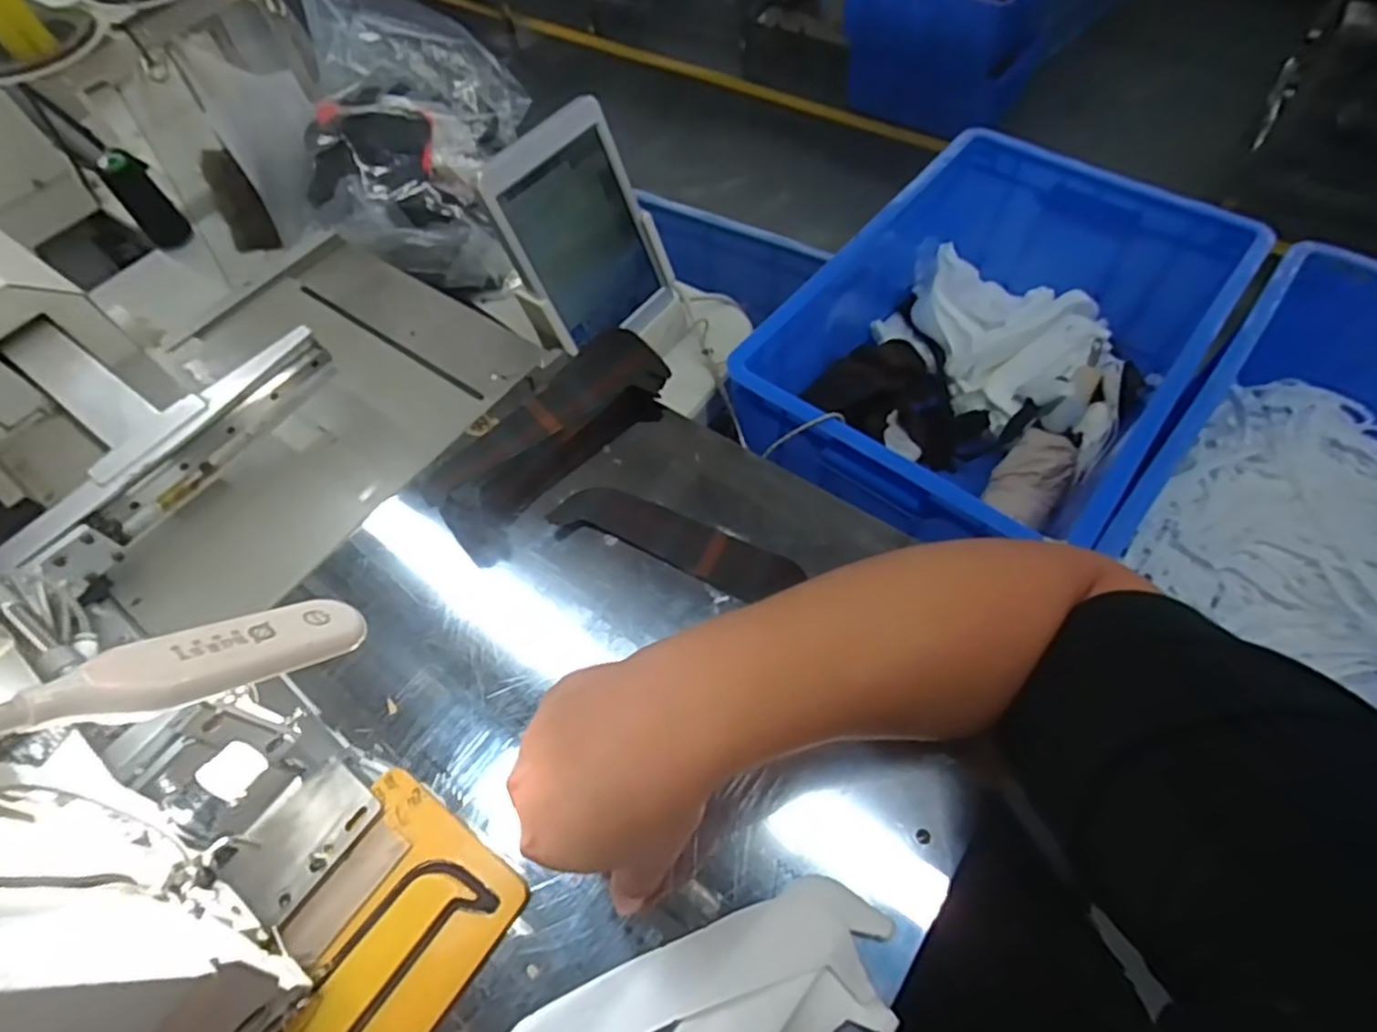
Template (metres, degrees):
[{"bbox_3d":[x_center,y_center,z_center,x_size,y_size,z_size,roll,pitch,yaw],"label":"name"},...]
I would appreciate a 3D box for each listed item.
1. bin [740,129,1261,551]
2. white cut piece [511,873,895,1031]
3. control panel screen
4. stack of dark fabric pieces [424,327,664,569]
[{"bbox_3d":[0.341,-0.182,0.766,0.362,0.213,0.531,35,68,22],"label":"bin"},{"bbox_3d":[-0.001,0.241,0.340,0.207,0.016,0.048,-25,61,-10],"label":"white cut piece"},{"bbox_3d":[-0.097,-0.260,0.638,0.022,0.205,0.160,23,59,36],"label":"control panel screen"},{"bbox_3d":[-0.105,-0.061,0.519,0.071,0.060,0.221,34,67,21],"label":"stack of dark fabric pieces"}]

